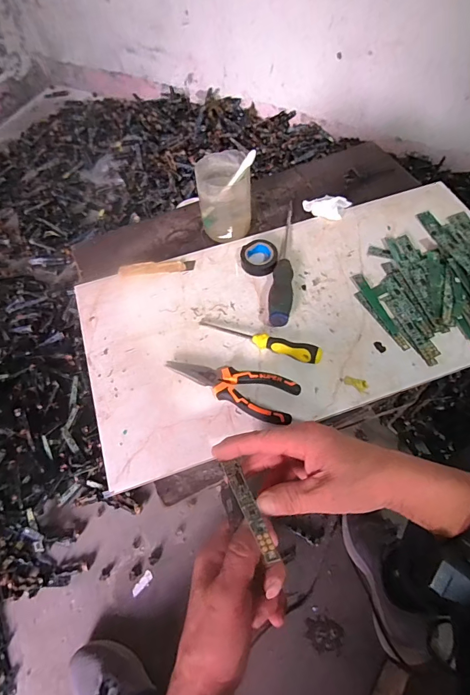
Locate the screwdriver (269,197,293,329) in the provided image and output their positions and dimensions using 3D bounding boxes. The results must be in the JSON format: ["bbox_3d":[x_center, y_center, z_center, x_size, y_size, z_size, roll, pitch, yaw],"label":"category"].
[{"bbox_3d":[0.072,-0.130,0.545,0.028,0.026,0.242,7,60,6],"label":"screwdriver"}]

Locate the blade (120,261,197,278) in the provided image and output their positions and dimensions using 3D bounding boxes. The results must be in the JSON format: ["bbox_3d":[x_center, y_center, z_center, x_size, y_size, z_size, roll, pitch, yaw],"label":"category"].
[{"bbox_3d":[-0.111,-0.112,0.554,0.105,0.010,0.023,-6,59,-2],"label":"blade"}]

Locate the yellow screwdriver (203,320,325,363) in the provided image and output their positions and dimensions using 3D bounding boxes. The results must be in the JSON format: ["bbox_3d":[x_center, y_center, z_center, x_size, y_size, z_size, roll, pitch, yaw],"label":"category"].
[{"bbox_3d":[0.029,-0.009,0.482,0.159,0.018,0.021,16,61,12],"label":"yellow screwdriver"}]

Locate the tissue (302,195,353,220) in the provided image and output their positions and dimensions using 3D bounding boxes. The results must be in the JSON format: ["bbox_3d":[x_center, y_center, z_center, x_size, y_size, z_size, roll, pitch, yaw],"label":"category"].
[{"bbox_3d":[0.140,-0.222,0.600,0.068,0.020,0.039,27,64,17],"label":"tissue"}]

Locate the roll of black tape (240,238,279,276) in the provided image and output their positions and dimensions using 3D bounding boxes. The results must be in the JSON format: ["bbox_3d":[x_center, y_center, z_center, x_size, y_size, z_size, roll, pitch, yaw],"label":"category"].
[{"bbox_3d":[0.035,-0.131,0.554,0.053,0.021,0.054,0,59,2],"label":"roll of black tape"}]

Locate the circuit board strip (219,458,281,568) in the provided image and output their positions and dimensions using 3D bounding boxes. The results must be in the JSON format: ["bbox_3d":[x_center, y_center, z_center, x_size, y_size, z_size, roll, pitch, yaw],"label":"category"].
[{"bbox_3d":[0.010,0.122,0.299,0.014,0.004,0.096,-8,28,-17],"label":"circuit board strip"}]

